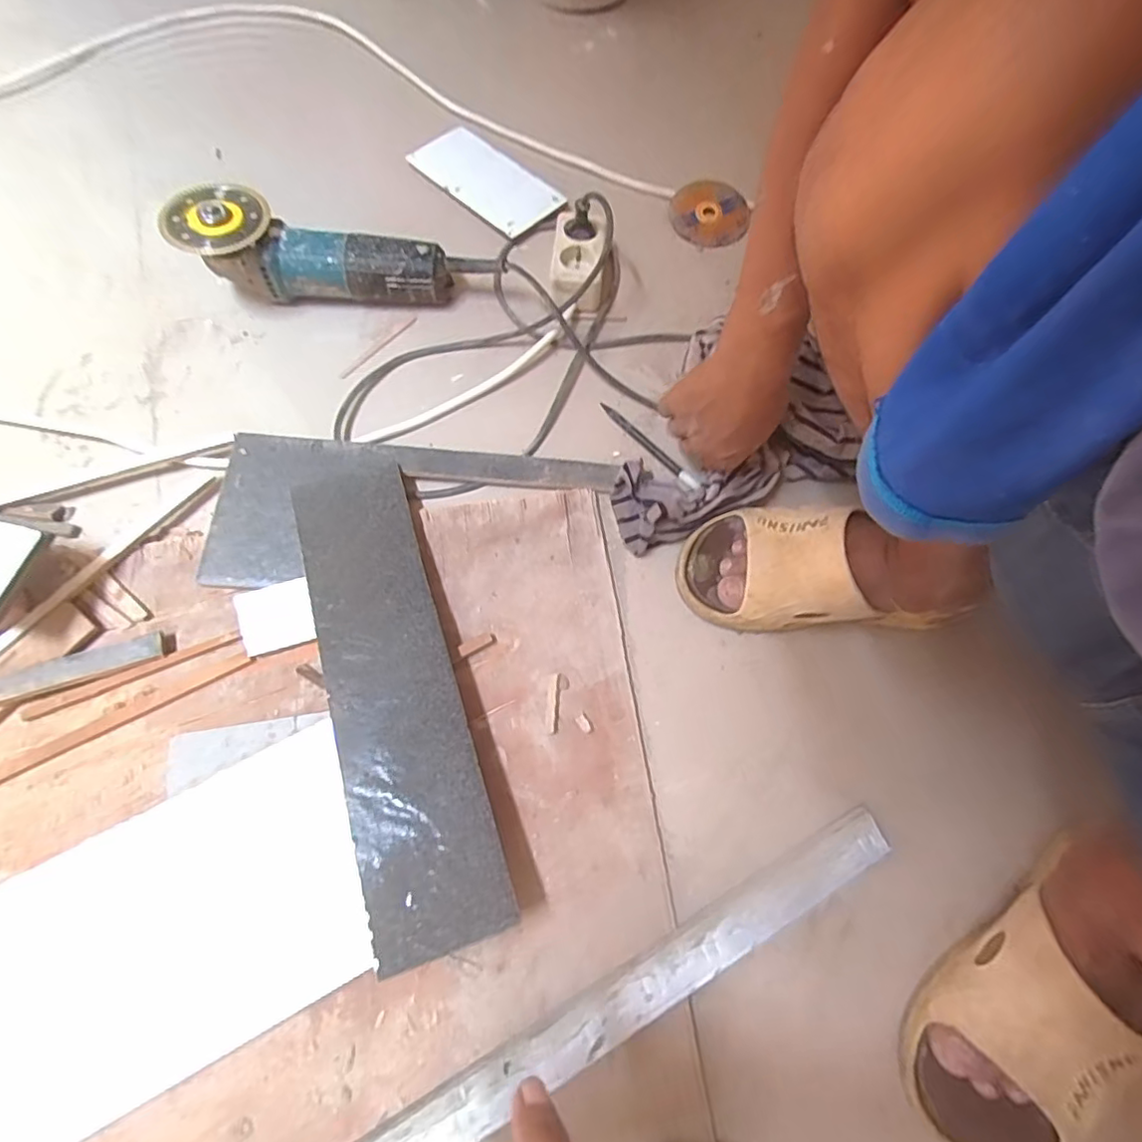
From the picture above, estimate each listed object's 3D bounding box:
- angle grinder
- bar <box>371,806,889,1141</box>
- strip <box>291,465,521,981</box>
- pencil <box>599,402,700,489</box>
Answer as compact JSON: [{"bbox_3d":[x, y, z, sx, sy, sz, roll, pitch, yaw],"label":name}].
[{"bbox_3d":[-0.258,-0.327,0.608,0.255,0.092,0.077,-2,68,-3],"label":"angle grinder"},{"bbox_3d":[-0.032,0.326,0.384,0.593,0.011,0.033,-26,64,-13],"label":"bar"},{"bbox_3d":[-0.141,0.079,0.460,0.093,0.005,0.386,-17,66,-9],"label":"strip"},{"bbox_3d":[0.078,-0.128,0.594,0.012,0.008,0.133,-41,74,-17],"label":"pencil"}]

